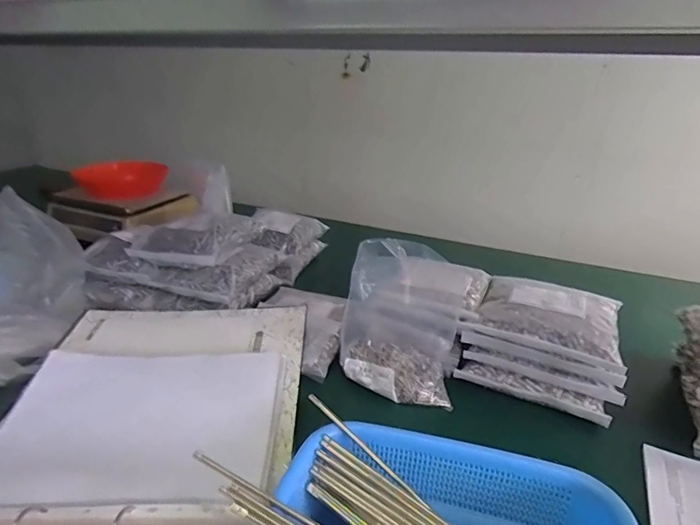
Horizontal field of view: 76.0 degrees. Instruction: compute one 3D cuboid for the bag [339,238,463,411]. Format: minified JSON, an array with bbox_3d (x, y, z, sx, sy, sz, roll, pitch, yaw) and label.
[{"bbox_3d":[0.069,0.074,0.608,0.156,0.188,0.118,2,23,1],"label":"bag"}]

